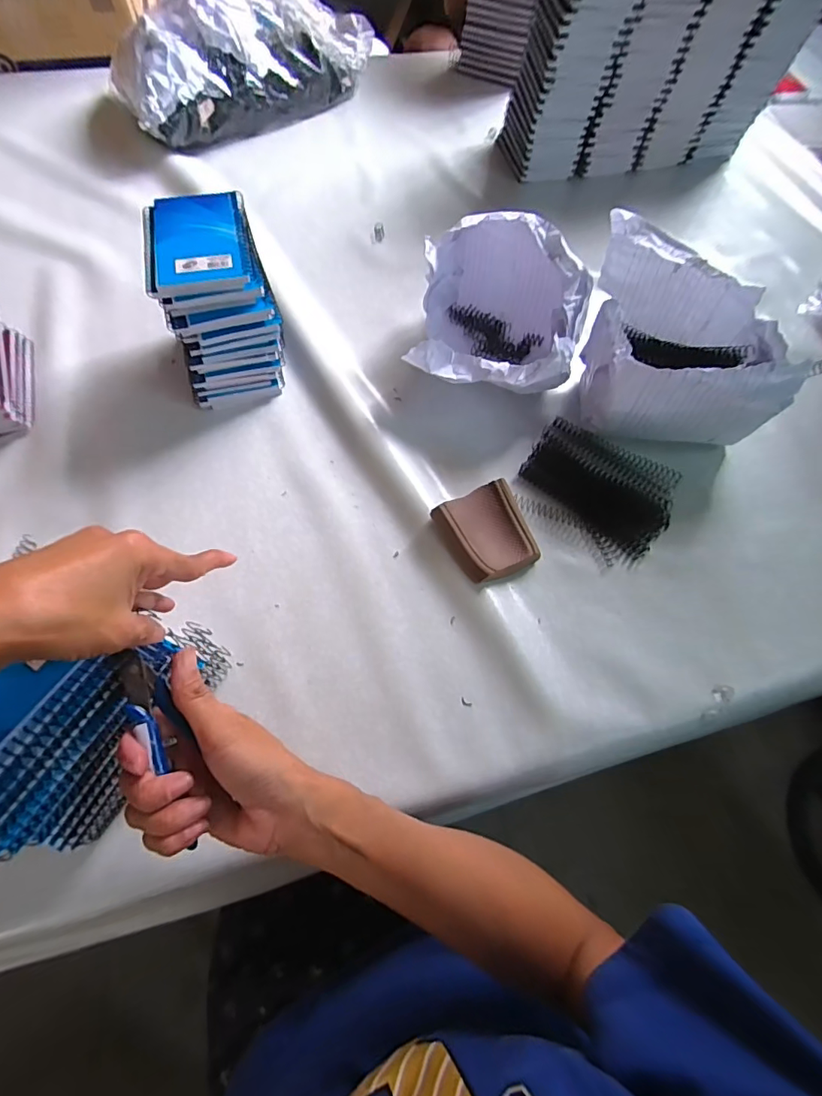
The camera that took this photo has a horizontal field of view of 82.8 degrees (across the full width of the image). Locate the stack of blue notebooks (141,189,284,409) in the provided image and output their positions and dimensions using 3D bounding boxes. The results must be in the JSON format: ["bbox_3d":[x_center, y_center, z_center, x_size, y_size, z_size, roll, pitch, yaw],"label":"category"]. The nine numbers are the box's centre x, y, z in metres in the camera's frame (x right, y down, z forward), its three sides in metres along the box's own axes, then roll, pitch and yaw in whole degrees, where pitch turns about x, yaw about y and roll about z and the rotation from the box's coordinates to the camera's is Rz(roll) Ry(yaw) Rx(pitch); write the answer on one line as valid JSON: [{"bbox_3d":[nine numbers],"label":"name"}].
[{"bbox_3d":[-0.203,-0.258,0.501,0.112,0.143,0.141,-10,65,-8],"label":"stack of blue notebooks"}]

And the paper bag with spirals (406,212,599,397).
[{"bbox_3d":[0.099,-0.263,0.527,0.175,0.130,0.207,19,64,5],"label":"paper bag with spirals"}]

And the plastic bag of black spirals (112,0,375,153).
[{"bbox_3d":[-0.271,-0.806,0.757,0.435,0.140,0.202,-36,72,-19],"label":"plastic bag of black spirals"}]

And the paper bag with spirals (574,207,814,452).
[{"bbox_3d":[0.286,-0.217,0.509,0.175,0.133,0.189,6,64,-1],"label":"paper bag with spirals"}]

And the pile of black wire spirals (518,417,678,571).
[{"bbox_3d":[0.198,-0.066,0.498,0.152,0.024,0.126,29,66,10],"label":"pile of black wire spirals"}]

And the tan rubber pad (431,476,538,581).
[{"bbox_3d":[0.078,-0.015,0.462,0.084,0.028,0.089,-27,69,-16],"label":"tan rubber pad"}]

